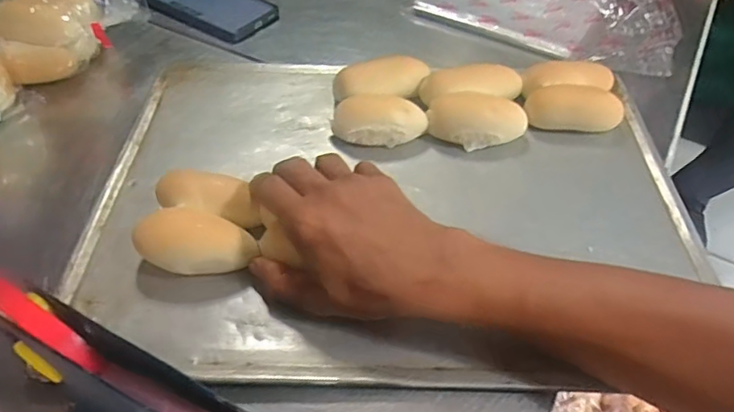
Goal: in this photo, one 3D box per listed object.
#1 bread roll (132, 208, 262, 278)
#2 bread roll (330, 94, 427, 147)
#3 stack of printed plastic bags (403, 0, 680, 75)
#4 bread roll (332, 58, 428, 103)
[{"bbox_3d":[-0.117,0.028,0.372,0.079,0.034,0.043,7,49,5],"label":"bread roll"},{"bbox_3d":[0.011,-0.072,0.468,0.080,0.033,0.040,5,49,3],"label":"bread roll"},{"bbox_3d":[0.212,-0.234,0.612,0.275,0.019,0.187,28,60,21],"label":"stack of printed plastic bags"},{"bbox_3d":[0.015,-0.109,0.499,0.089,0.033,0.044,-10,51,-10],"label":"bread roll"}]

